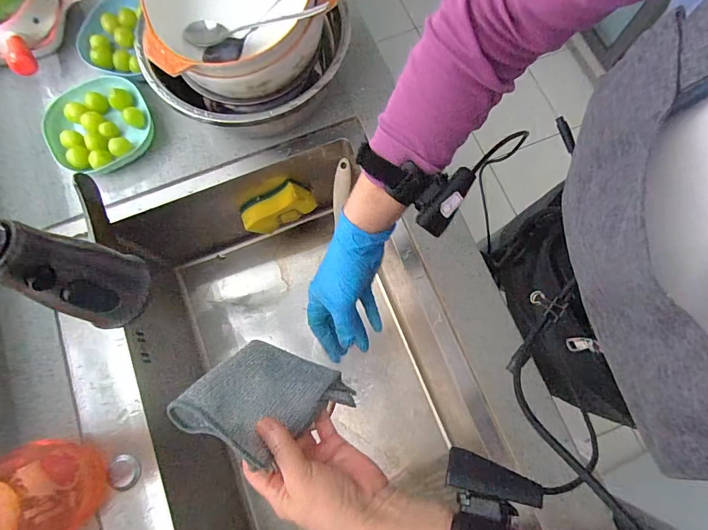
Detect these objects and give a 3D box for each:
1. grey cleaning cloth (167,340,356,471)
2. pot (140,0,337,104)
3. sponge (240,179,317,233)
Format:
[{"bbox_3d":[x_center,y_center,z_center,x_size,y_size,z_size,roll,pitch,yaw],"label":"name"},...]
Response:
[{"bbox_3d":[-0.072,0.123,0.375,0.116,0.148,0.016,32,113,7],"label":"grey cleaning cloth"},{"bbox_3d":[-0.139,-0.296,0.460,0.211,0.106,0.179,-28,77,-6],"label":"pot"},{"bbox_3d":[-0.120,-0.092,0.630,0.121,0.060,0.037,-23,76,-4],"label":"sponge"}]

